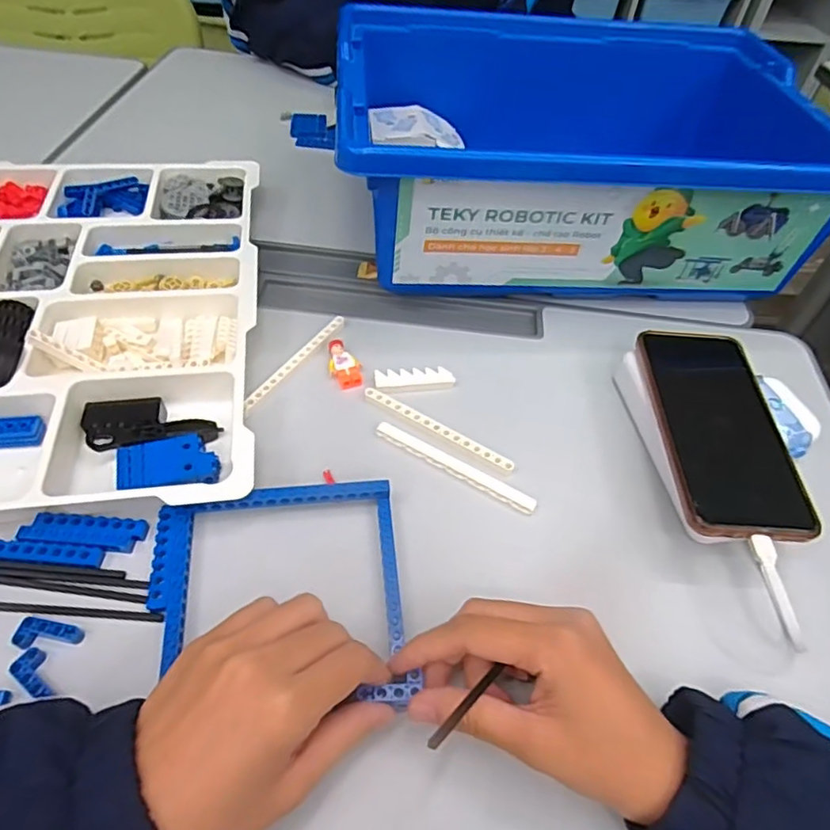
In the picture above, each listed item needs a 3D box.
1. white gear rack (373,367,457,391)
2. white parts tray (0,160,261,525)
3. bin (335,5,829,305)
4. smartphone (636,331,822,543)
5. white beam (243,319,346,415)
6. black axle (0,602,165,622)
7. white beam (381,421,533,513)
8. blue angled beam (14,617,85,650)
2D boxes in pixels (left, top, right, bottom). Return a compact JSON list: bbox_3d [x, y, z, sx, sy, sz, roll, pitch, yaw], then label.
[{"bbox_3d":[0.000,-0.027,0.429,0.059,0.004,0.018,-4,51,-8],"label":"white gear rack"},{"bbox_3d":[-0.253,-0.082,0.433,0.258,0.037,0.365,-4,51,-8],"label":"white parts tray"},{"bbox_3d":[0.141,-0.236,0.531,0.398,0.138,0.294,0,51,-5],"label":"bin"},{"bbox_3d":[0.197,0.005,0.377,0.078,0.007,0.161,5,51,0],"label":"smartphone"},{"bbox_3d":[-0.089,-0.041,0.433,0.010,0.005,0.113,28,54,18],"label":"white beam"},{"bbox_3d":[-0.183,0.107,0.315,0.091,0.004,0.006,4,51,-1],"label":"black axle"},{"bbox_3d":[0.026,0.034,0.388,0.116,0.005,0.012,26,53,16],"label":"white beam"},{"bbox_3d":[-0.189,0.114,0.300,0.032,0.006,0.015,9,51,3],"label":"blue angled beam"}]

